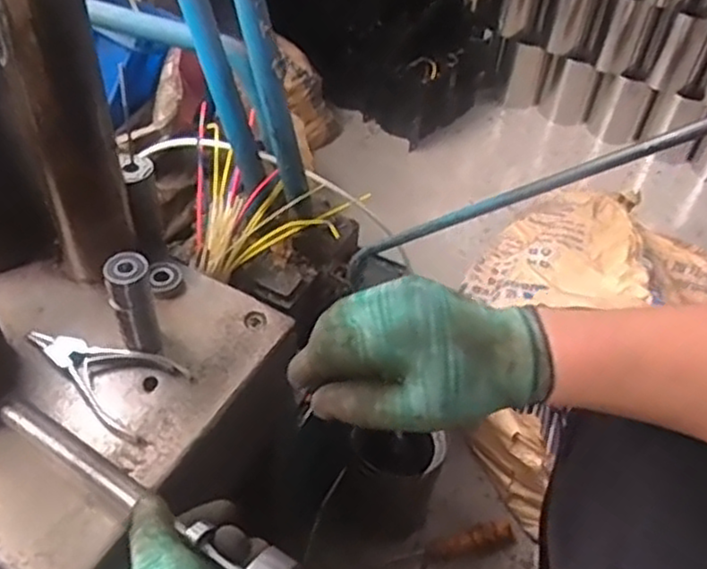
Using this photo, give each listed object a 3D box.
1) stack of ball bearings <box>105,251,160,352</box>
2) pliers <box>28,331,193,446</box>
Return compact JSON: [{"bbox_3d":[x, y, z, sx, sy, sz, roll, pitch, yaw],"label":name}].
[{"bbox_3d":[-0.170,0.017,0.556,0.028,0.089,0.028,0,46,-5],"label":"stack of ball bearings"},{"bbox_3d":[-0.202,0.070,0.558,0.129,0.018,0.072,19,48,12],"label":"pliers"}]

